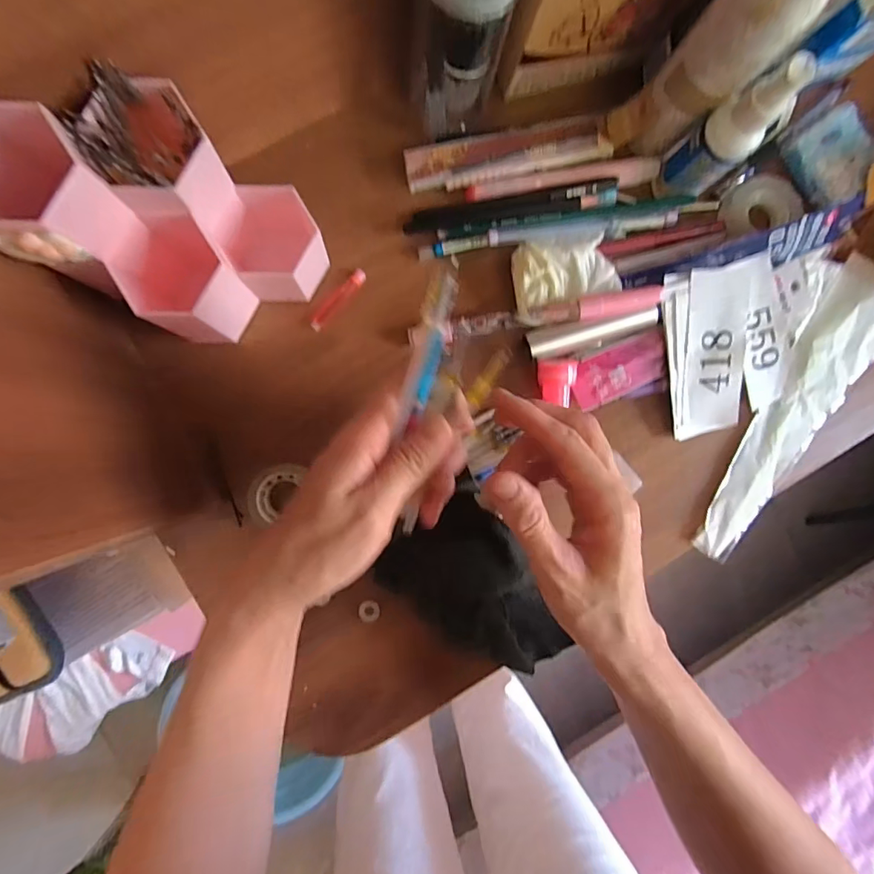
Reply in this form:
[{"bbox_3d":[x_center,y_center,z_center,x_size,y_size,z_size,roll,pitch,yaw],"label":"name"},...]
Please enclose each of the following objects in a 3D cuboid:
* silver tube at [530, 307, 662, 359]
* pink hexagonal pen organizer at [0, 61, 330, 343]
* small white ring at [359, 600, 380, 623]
[{"bbox_3d":[0.110,-0.073,0.341,0.092,0.012,0.018,-13,91,-5],"label":"silver tube"},{"bbox_3d":[-0.150,-0.119,0.287,0.152,0.128,0.109,16,89,-5],"label":"pink hexagonal pen organizer"},{"bbox_3d":[-0.047,0.121,0.341,0.014,0.004,0.015,0,90,-5],"label":"small white ring"}]

